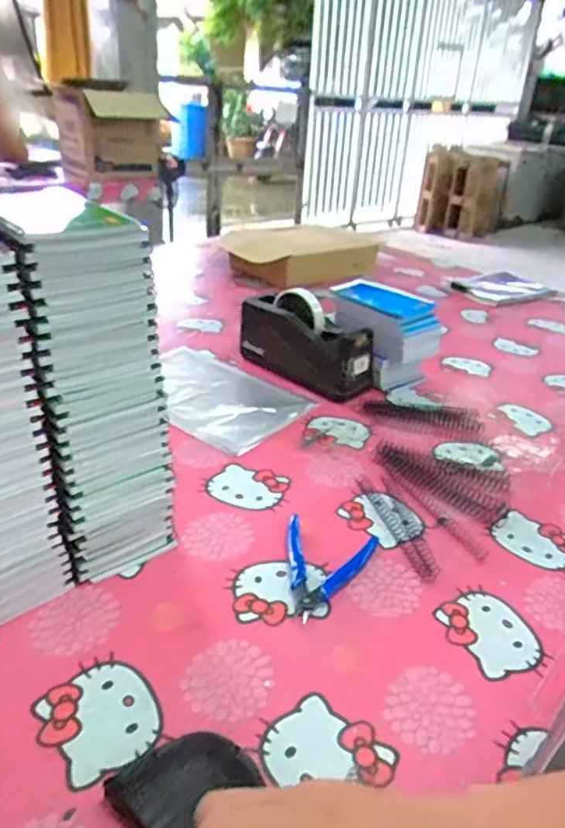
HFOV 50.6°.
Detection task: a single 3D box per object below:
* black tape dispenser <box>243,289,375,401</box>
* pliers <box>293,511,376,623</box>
[{"bbox_3d":[0.029,-0.105,0.843,0.206,0.103,0.068,23,34,27],"label":"black tape dispenser"},{"bbox_3d":[0.042,0.138,0.530,0.081,0.009,0.119,9,29,6],"label":"pliers"}]

